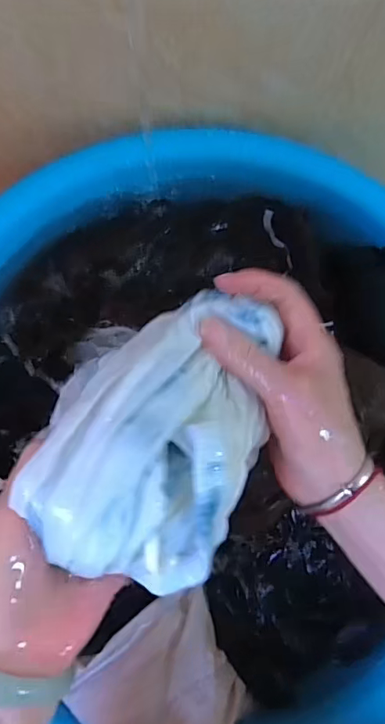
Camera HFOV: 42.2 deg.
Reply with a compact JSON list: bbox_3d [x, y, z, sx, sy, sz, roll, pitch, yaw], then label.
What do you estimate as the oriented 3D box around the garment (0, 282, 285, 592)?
[{"bbox_3d":[-0.012,0.028,0.253,0.100,0.063,0.155,28,85,1],"label":"garment"}]

